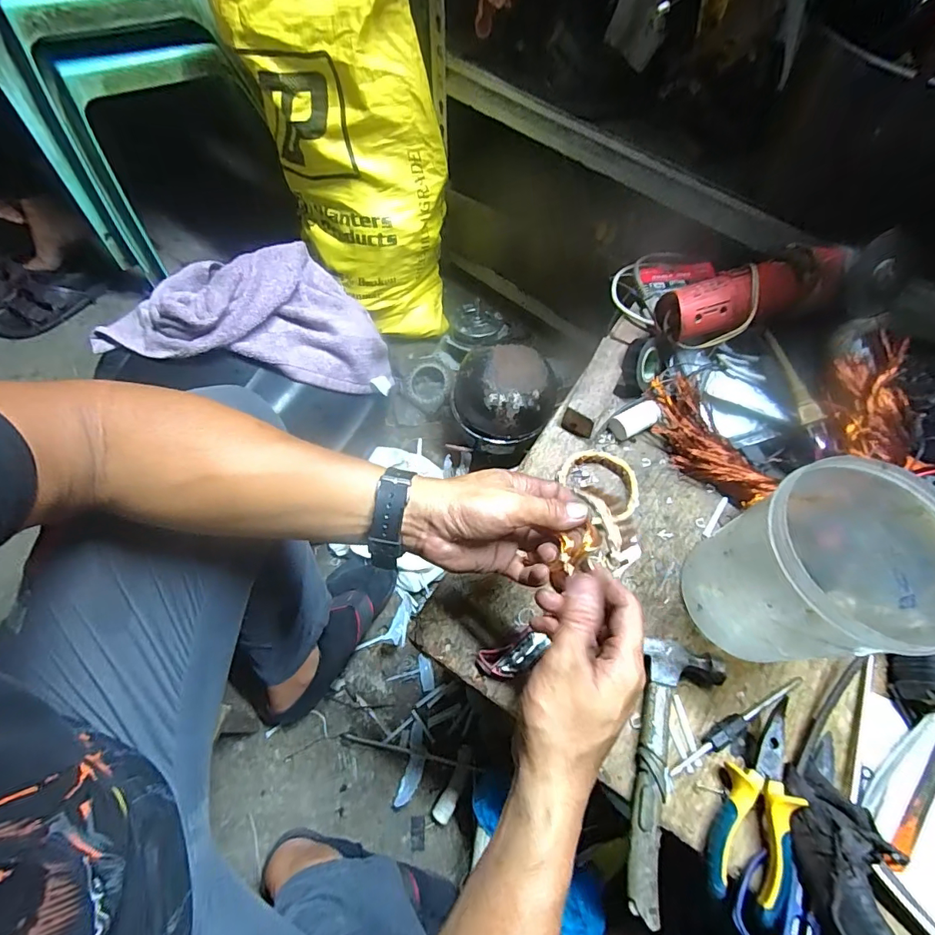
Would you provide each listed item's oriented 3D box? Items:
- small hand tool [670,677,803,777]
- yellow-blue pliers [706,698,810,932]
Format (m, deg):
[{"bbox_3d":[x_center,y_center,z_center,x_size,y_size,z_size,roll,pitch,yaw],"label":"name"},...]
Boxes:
[{"bbox_3d":[0.242,0.228,0.411,0.157,0.013,0.016,-25,66,-14],"label":"small hand tool"},{"bbox_3d":[0.240,0.270,0.374,0.055,0.026,0.148,25,65,11],"label":"yellow-blue pliers"}]

